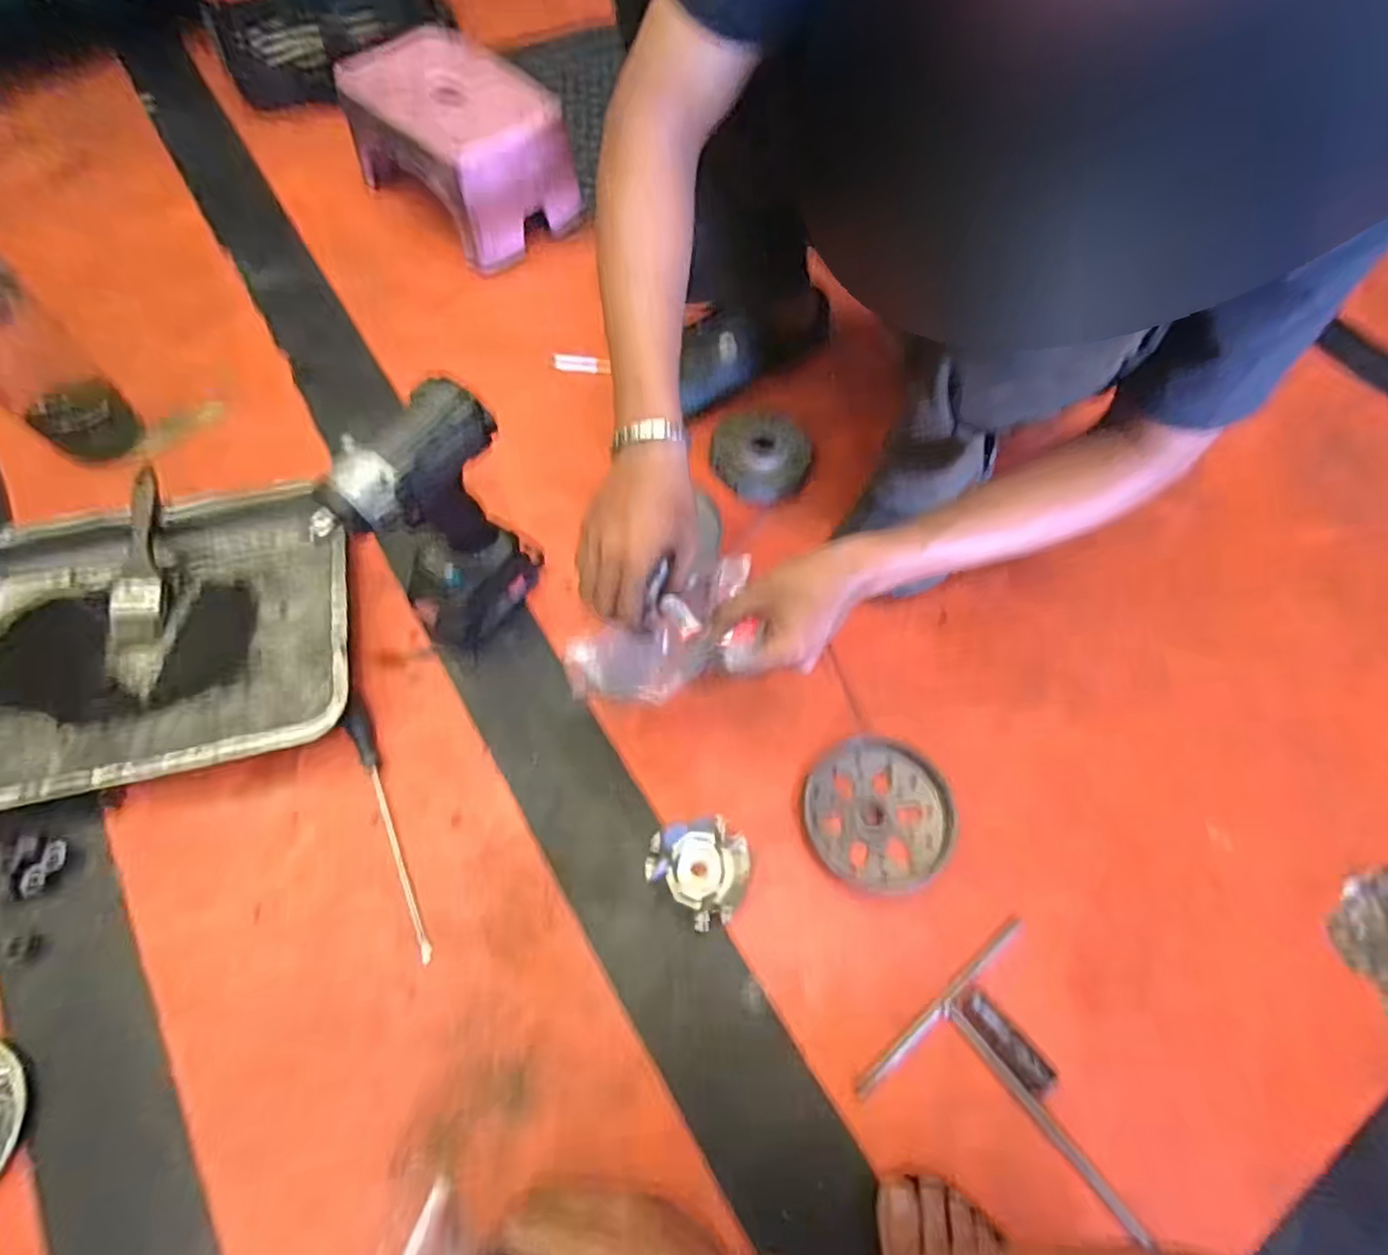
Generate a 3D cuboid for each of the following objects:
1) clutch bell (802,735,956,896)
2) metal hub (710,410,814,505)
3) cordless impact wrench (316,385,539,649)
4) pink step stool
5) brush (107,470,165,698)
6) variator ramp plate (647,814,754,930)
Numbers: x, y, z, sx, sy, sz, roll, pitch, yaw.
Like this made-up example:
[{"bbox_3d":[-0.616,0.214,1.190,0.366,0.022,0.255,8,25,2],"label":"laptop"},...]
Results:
[{"bbox_3d":[0.164,0.163,0.623,0.127,0.023,0.136,1,62,-3],"label":"clutch bell"},{"bbox_3d":[0.078,-0.202,0.796,0.115,0.017,0.113,1,62,-2],"label":"metal hub"},{"bbox_3d":[-0.215,-0.075,0.600,0.073,0.261,0.151,26,64,11],"label":"cordless impact wrench"},{"bbox_3d":[-0.328,-0.670,0.977,0.195,0.148,0.324,-39,70,-21],"label":"pink step stool"},{"bbox_3d":[-0.547,-0.042,0.682,0.048,0.033,0.225,-7,76,-7],"label":"brush"},{"bbox_3d":[0.007,0.204,0.601,0.086,0.013,0.078,39,67,16],"label":"variator ramp plate"}]

